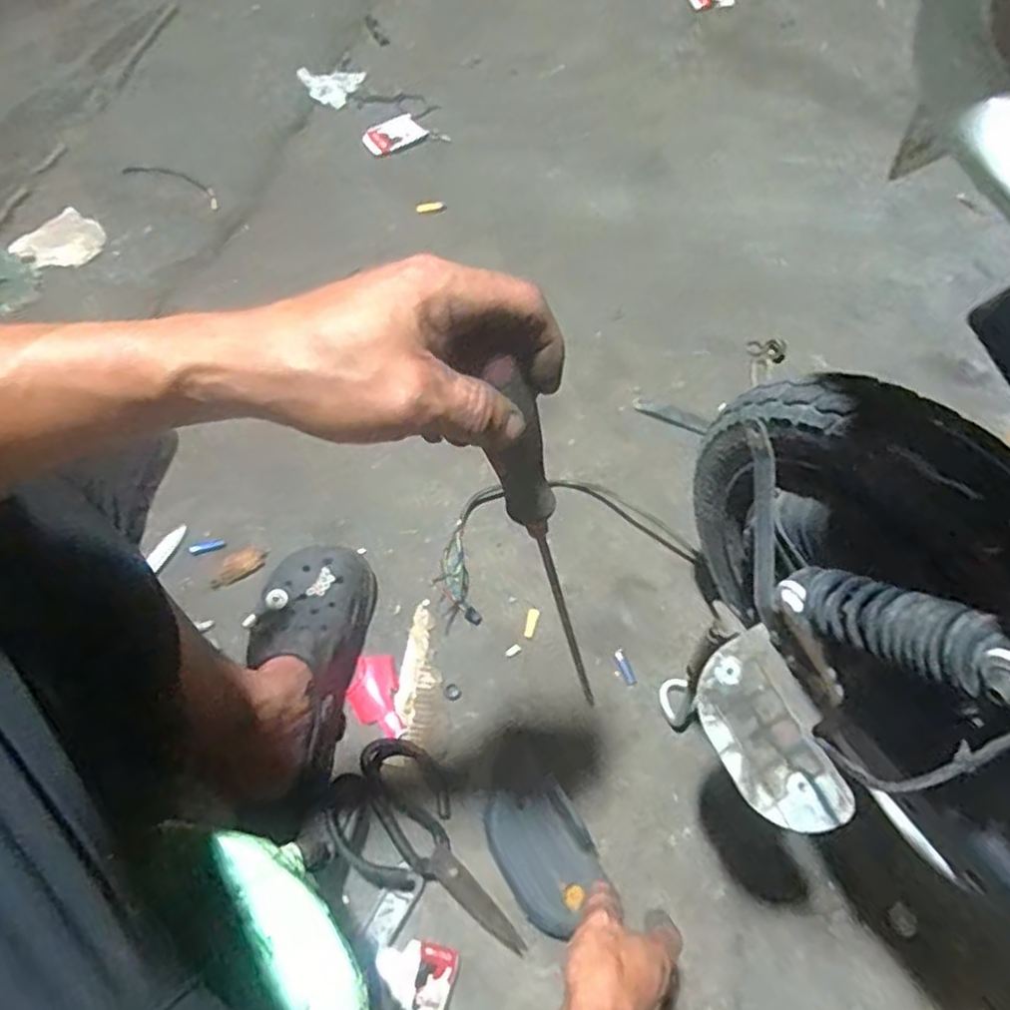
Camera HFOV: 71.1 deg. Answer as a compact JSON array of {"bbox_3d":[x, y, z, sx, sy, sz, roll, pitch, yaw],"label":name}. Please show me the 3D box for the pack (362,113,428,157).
[{"bbox_3d":[-0.155,-0.513,0.980,0.088,0.014,0.043,-39,71,-16],"label":"pack"}]

